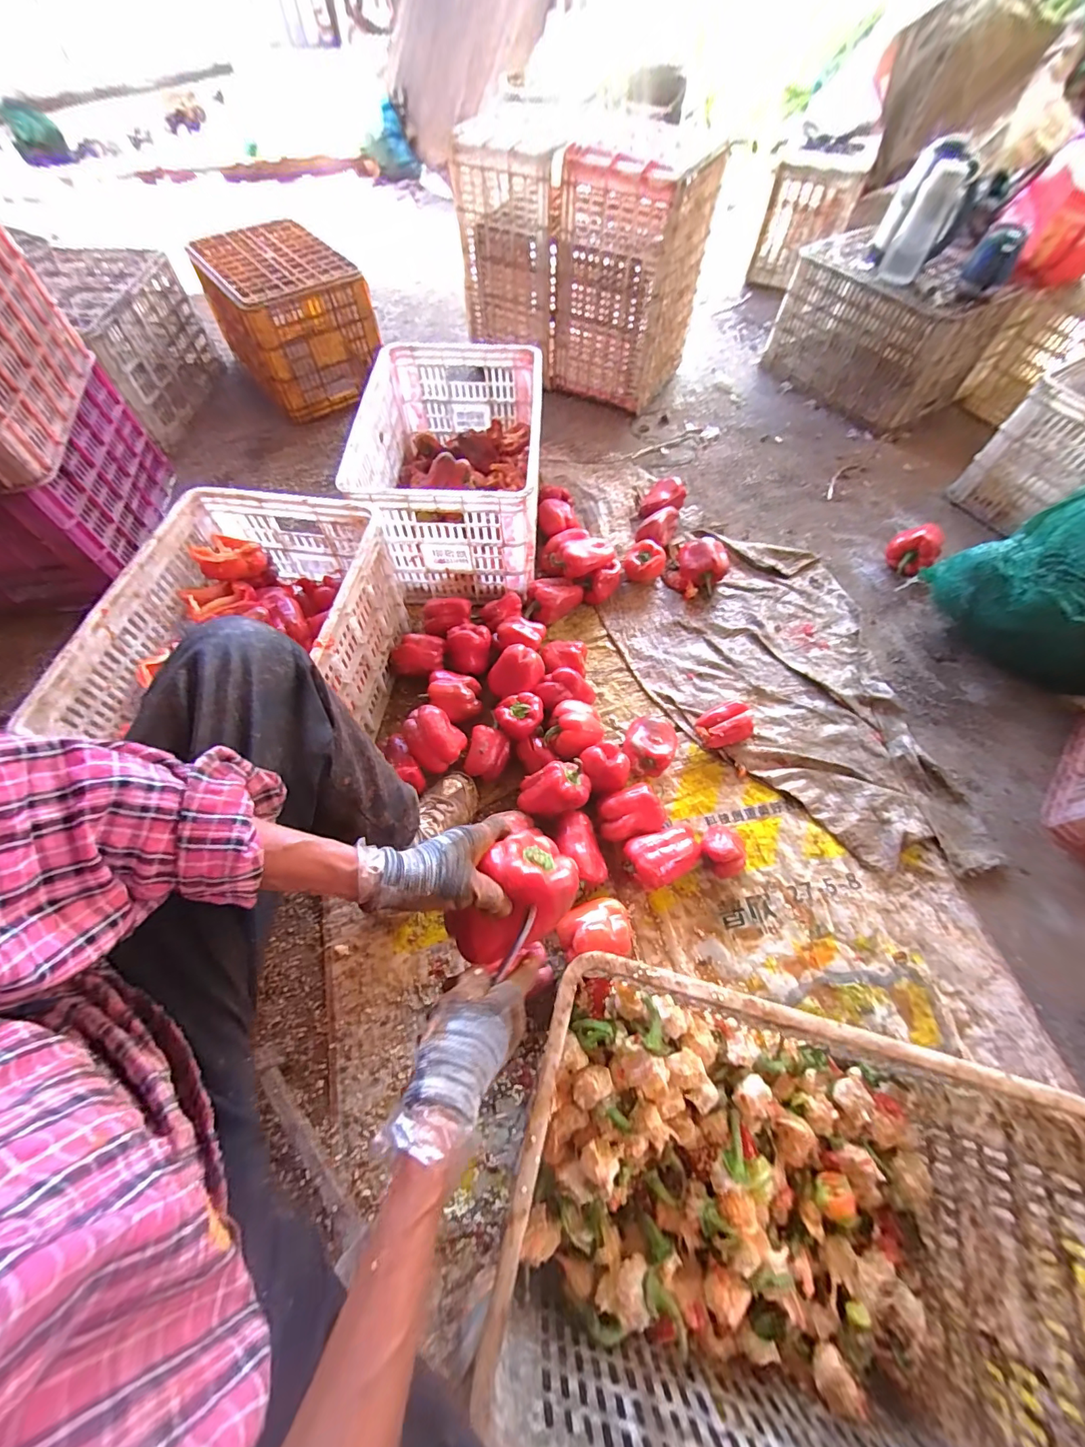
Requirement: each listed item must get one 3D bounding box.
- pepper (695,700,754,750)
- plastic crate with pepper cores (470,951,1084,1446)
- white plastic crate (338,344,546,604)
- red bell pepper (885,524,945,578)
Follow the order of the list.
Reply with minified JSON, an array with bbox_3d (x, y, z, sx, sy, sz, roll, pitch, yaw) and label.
[{"bbox_3d":[0.340,0.007,0.920,0.097,0.067,0.083,-13,63,-7],"label":"pepper"},{"bbox_3d":[0.236,0.496,0.508,0.509,0.258,0.338,14,63,7],"label":"plastic crate with pepper cores"},{"bbox_3d":[-0.190,-0.581,1.092,0.361,0.248,0.554,1,62,0],"label":"white plastic crate"},{"bbox_3d":[0.866,-0.400,1.142,0.100,0.088,0.097,41,69,19],"label":"red bell pepper"}]

